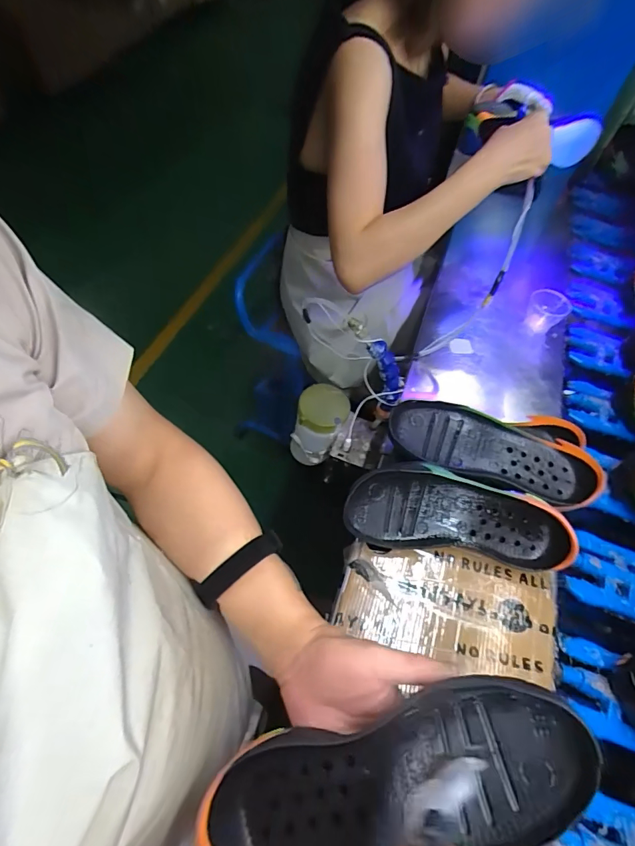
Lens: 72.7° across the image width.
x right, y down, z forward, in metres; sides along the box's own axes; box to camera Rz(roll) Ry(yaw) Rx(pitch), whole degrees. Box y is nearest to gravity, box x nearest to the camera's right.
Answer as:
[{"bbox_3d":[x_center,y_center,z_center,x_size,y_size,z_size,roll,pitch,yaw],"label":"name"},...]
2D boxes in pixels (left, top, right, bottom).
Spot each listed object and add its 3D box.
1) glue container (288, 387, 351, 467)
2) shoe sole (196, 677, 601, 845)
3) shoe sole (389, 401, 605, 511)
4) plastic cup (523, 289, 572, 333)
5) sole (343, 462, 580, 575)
[{"bbox_3d":[0.003,0.007,0.654,0.074,0.123,0.066,10,56,3],"label":"glue container"},{"bbox_3d":[0.050,0.243,0.281,0.249,0.035,0.097,-18,57,5],"label":"shoe sole"},{"bbox_3d":[0.209,0.034,0.532,0.244,0.038,0.092,21,57,10],"label":"shoe sole"},{"bbox_3d":[0.387,-0.189,0.728,0.069,0.049,0.061,31,59,16],"label":"plastic cup"},{"bbox_3d":[0.156,0.105,0.485,0.245,0.045,0.101,9,93,2],"label":"sole"}]

